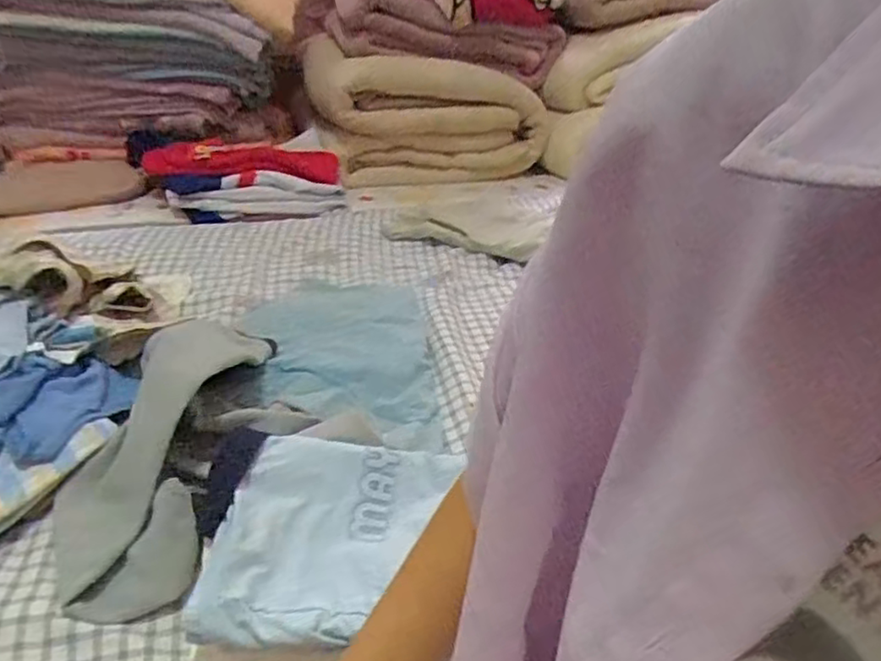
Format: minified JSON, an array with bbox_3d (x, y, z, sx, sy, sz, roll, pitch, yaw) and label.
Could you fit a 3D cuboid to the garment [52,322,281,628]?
[{"bbox_3d":[-0.270,0.096,0.637,0.141,0.076,0.362,1,31,-1],"label":"garment"}]

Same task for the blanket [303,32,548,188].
[{"bbox_3d":[-0.005,-0.466,1.430,0.558,0.240,0.224,-19,37,-31],"label":"blanket"}]

